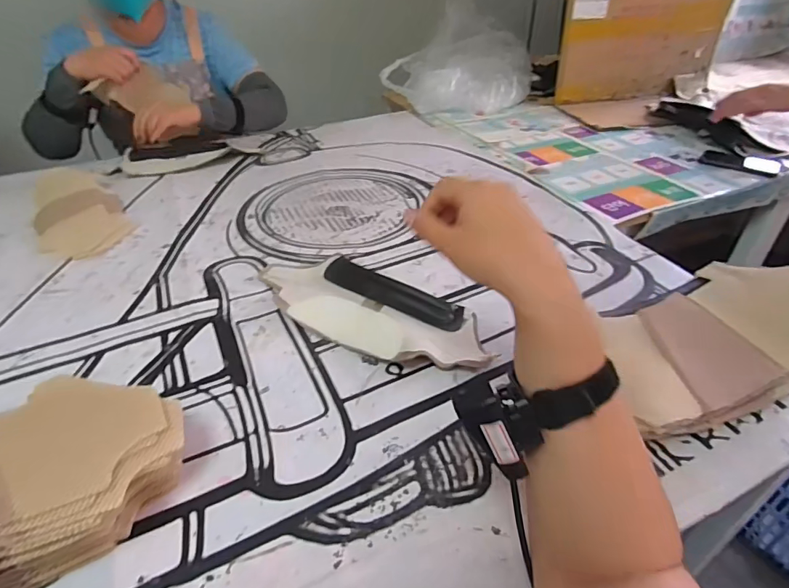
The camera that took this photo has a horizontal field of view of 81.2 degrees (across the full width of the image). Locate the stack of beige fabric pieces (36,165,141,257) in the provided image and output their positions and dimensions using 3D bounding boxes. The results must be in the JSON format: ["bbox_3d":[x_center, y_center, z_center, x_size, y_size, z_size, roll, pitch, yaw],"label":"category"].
[{"bbox_3d":[-0.607,-0.170,0.885,0.145,0.031,0.362,-23,45,-26],"label":"stack of beige fabric pieces"}]

